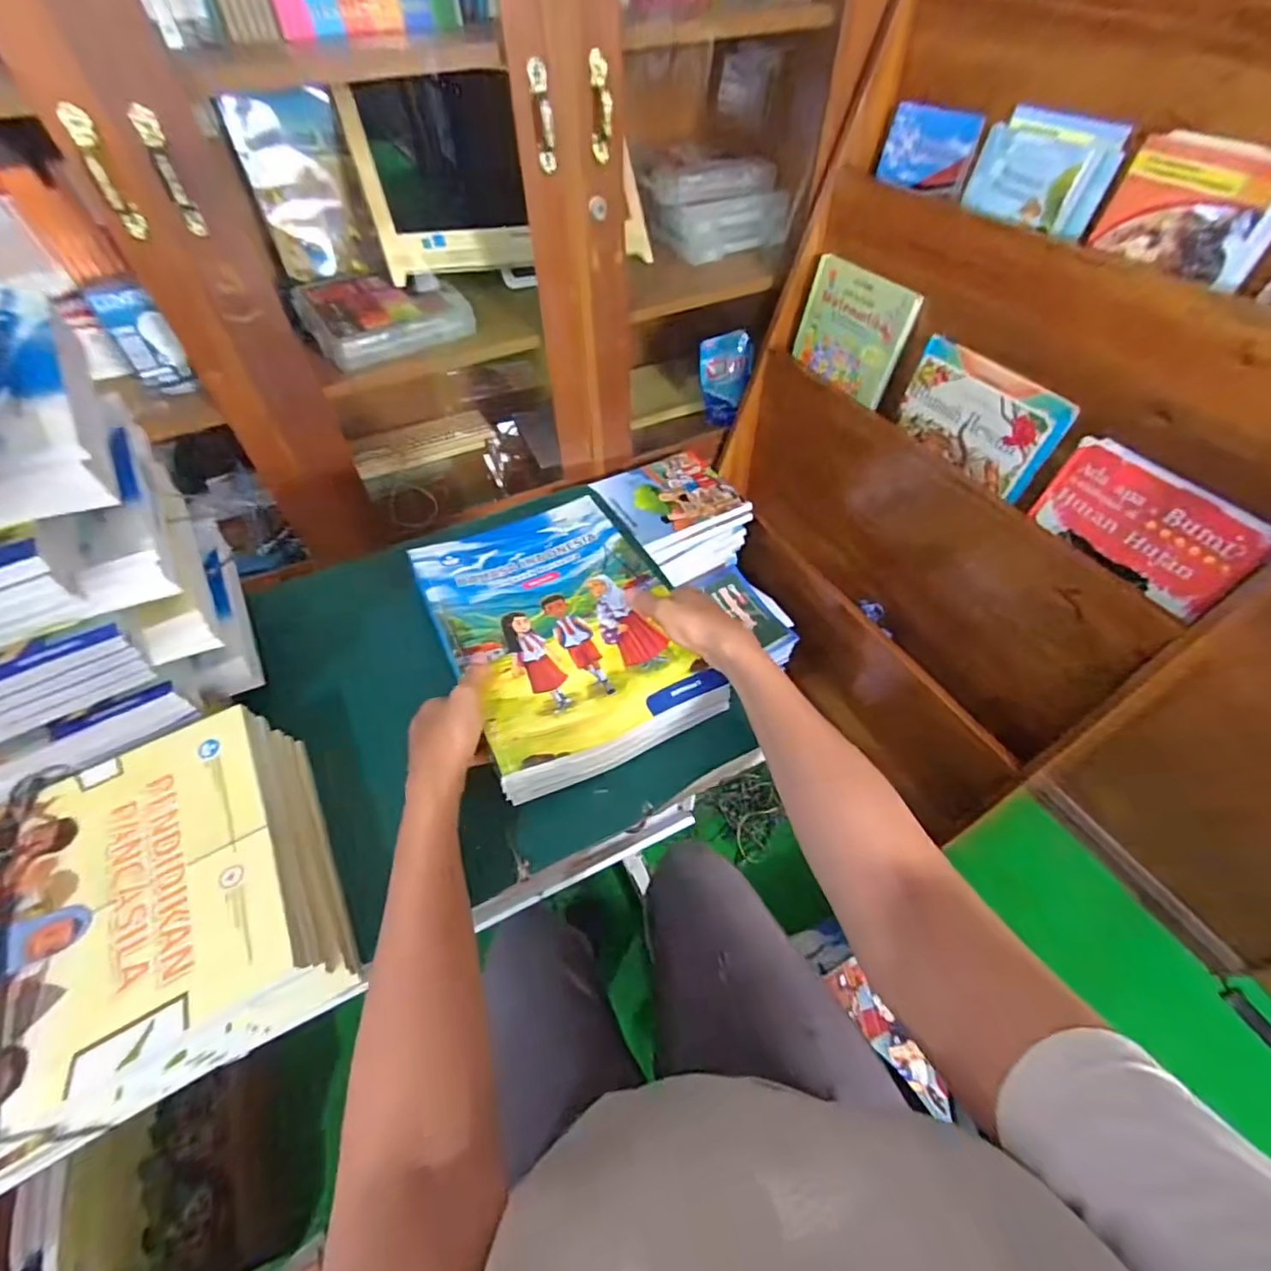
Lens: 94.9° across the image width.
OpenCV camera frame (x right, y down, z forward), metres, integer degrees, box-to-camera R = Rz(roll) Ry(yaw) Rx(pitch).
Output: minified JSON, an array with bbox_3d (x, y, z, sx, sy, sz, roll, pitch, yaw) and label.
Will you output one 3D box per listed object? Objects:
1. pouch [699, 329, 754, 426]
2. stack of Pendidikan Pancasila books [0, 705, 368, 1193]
[{"bbox_3d":[0.199,-0.555,1.267,0.112,0.176,0.032,-4,26,14],"label":"pouch"},{"bbox_3d":[-0.368,0.200,0.379,0.296,0.070,0.211,-26,55,-18],"label":"stack of Pendidikan Pancasila books"}]

